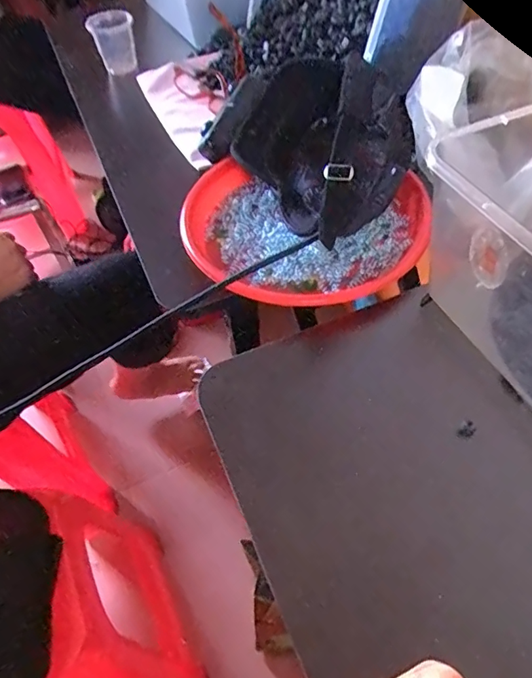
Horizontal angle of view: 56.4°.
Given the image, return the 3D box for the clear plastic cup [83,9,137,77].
[{"bbox_3d":[-0.239,-0.466,0.782,0.065,0.075,0.072,-22,54,-11],"label":"clear plastic cup"}]

